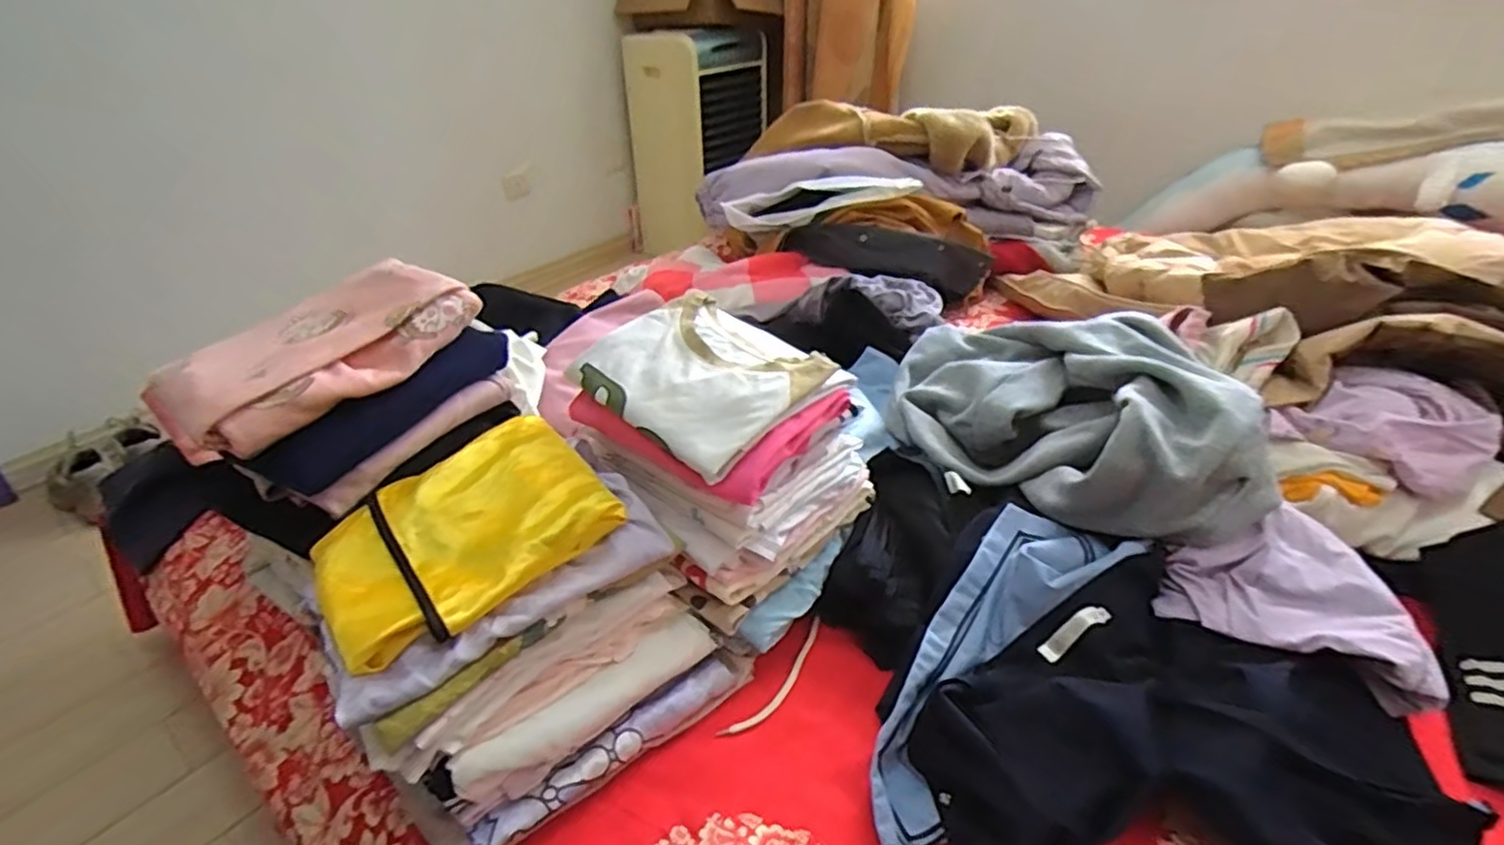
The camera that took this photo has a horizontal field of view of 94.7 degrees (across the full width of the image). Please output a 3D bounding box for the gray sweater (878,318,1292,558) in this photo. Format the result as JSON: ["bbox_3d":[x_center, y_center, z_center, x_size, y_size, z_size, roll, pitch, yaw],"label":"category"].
[{"bbox_3d":[0.357,-0.036,0.824,0.372,0.149,0.405,10,36,16],"label":"gray sweater"}]

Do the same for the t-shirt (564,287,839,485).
[{"bbox_3d":[-0.047,-0.048,0.660,0.186,0.050,0.206,-29,43,-34],"label":"t-shirt"}]

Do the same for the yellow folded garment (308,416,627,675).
[{"bbox_3d":[-0.240,0.088,0.577,0.227,0.054,0.164,-28,42,-33],"label":"yellow folded garment"}]

